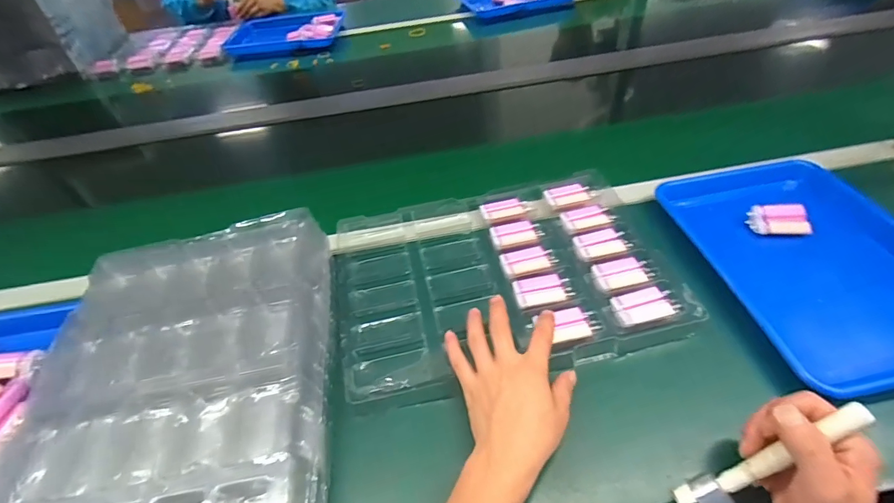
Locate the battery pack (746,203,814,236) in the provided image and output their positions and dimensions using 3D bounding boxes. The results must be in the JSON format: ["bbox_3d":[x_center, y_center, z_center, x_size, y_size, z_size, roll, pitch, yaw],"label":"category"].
[{"bbox_3d":[0.437,-0.043,0.557,0.072,0.024,0.035,-2,46,4],"label":"battery pack"}]

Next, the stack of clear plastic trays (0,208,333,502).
[{"bbox_3d":[-0.274,0.146,0.436,0.300,0.069,0.413,-8,46,-1],"label":"stack of clear plastic trays"}]

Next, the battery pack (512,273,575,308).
[{"bbox_3d":[0.117,0.046,0.522,0.067,0.006,0.041,-11,47,-3],"label":"battery pack"}]

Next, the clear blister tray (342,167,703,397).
[{"bbox_3d":[0.065,0.025,0.558,0.405,0.034,0.290,-13,47,-5],"label":"clear blister tray"}]

